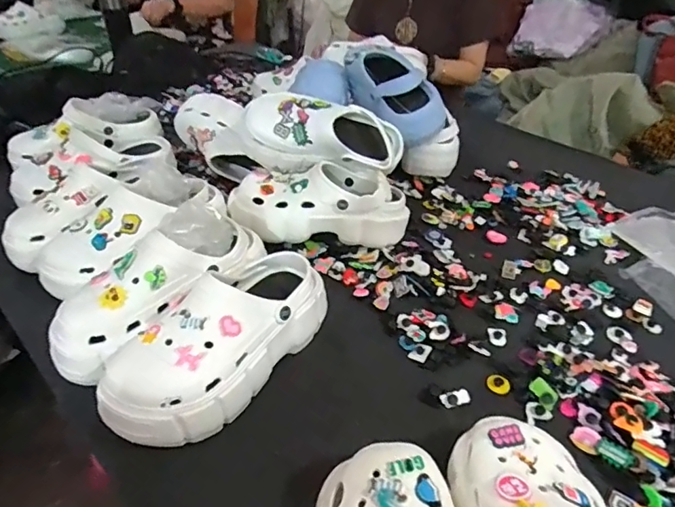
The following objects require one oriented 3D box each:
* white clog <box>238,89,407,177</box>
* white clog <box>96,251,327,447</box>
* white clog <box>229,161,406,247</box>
[{"bbox_3d":[-0.026,-0.182,0.751,0.255,0.100,0.094,0,38,-1],"label":"white clog"},{"bbox_3d":[-0.117,0.087,0.518,0.102,0.101,0.255,30,47,32],"label":"white clog"},{"bbox_3d":[-0.030,-0.076,0.740,0.262,0.083,0.111,-2,38,-3],"label":"white clog"}]

